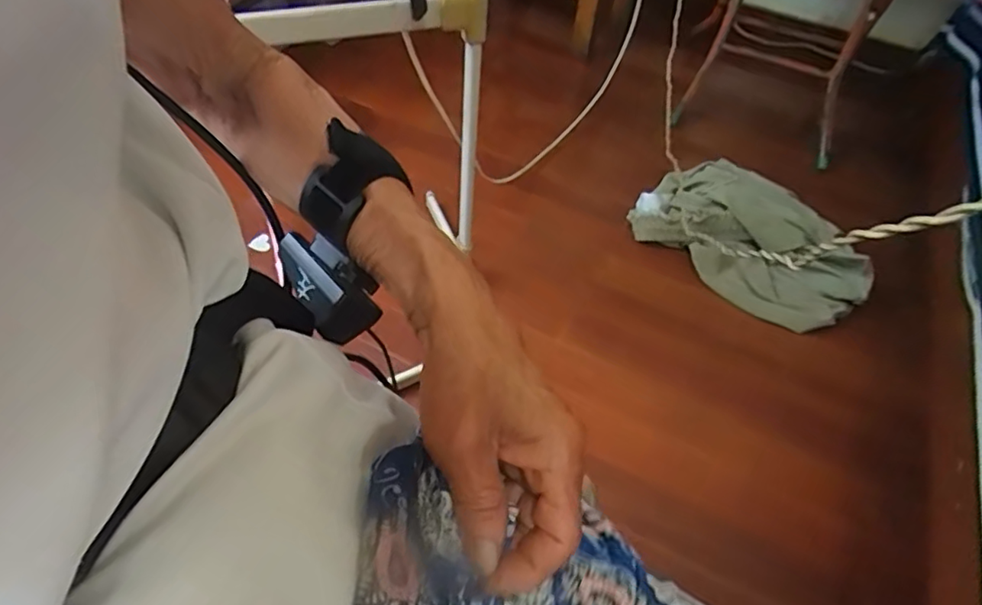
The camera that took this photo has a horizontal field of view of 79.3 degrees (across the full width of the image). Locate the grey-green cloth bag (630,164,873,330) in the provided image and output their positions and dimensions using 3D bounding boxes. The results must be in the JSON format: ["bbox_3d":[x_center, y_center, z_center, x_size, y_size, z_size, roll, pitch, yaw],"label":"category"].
[{"bbox_3d":[0.417,-0.107,0.938,0.191,0.083,0.336,-34,60,-28],"label":"grey-green cloth bag"}]

